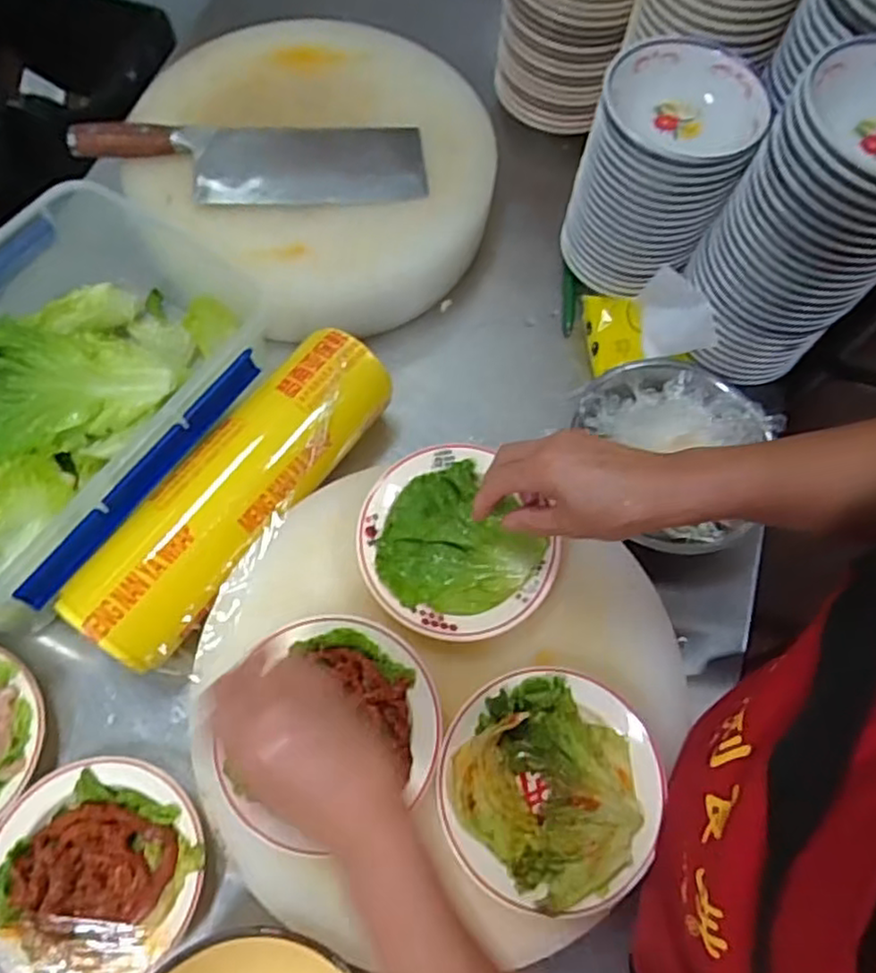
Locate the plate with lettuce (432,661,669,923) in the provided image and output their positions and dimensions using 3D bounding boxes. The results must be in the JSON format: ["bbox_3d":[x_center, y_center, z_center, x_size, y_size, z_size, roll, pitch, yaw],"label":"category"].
[{"bbox_3d":[0.078,0.209,0.489,0.148,0.026,0.150,1,67,-2],"label":"plate with lettuce"}]

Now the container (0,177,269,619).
[{"bbox_3d":[-0.345,-0.075,0.624,0.270,0.133,0.394,28,68,9],"label":"container"}]

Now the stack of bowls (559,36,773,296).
[{"bbox_3d":[0.212,-0.304,0.704,0.138,0.206,0.140,19,67,5],"label":"stack of bowls"}]

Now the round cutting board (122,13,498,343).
[{"bbox_3d":[-0.136,-0.370,0.815,0.407,0.098,0.396,1,67,-2],"label":"round cutting board"}]

